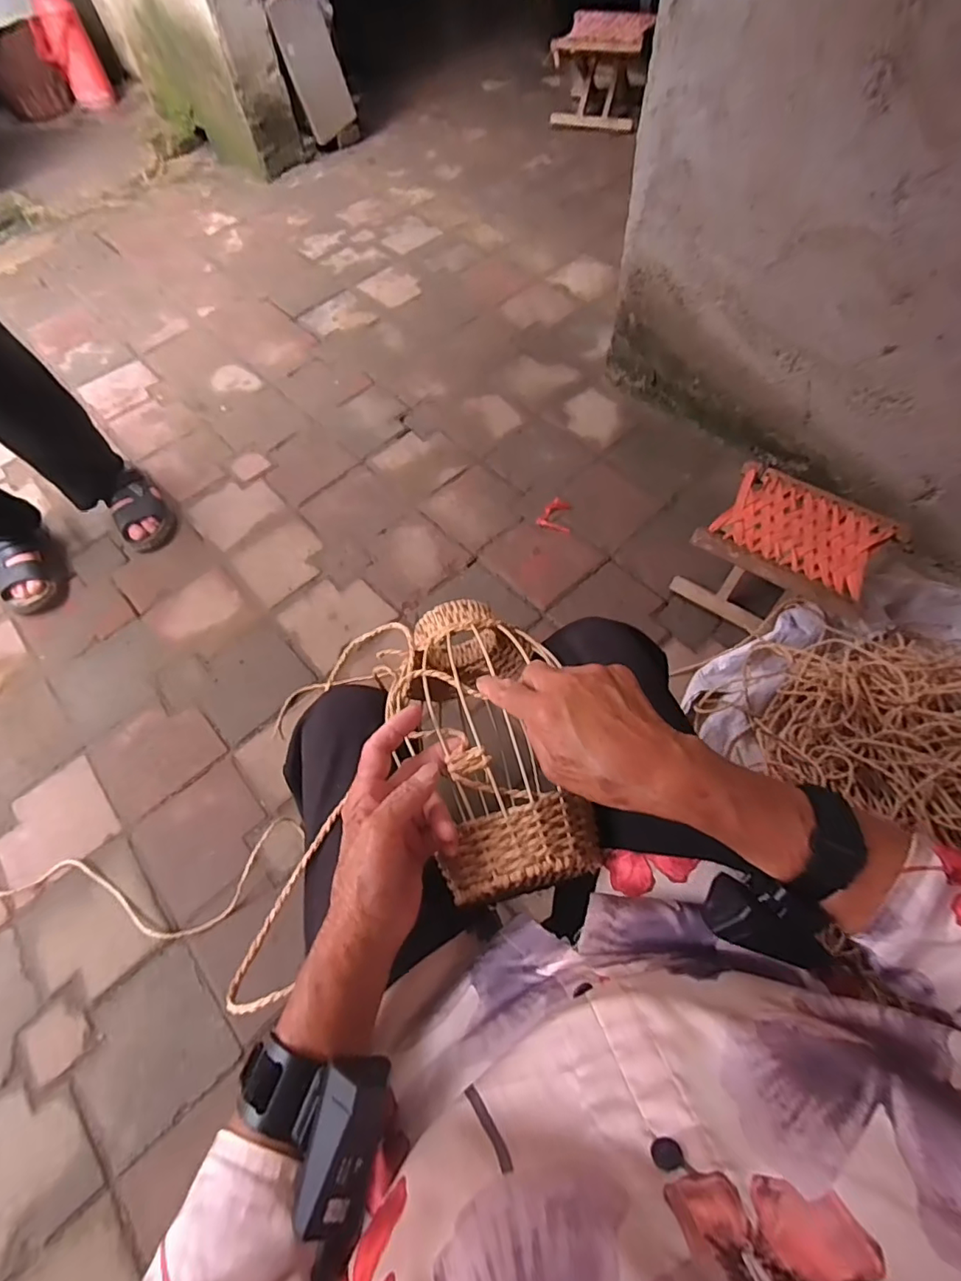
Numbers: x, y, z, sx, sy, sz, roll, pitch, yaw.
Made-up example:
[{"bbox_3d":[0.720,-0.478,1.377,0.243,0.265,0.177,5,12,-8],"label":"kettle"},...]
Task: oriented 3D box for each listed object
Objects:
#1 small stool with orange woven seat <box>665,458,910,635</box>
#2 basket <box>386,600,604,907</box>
[{"bbox_3d":[0.557,-0.143,1.020,0.284,0.196,0.244,38,71,21],"label":"small stool with orange woven seat"},{"bbox_3d":[0.005,0.077,0.461,0.132,0.104,0.261,-12,48,-4],"label":"basket"}]

